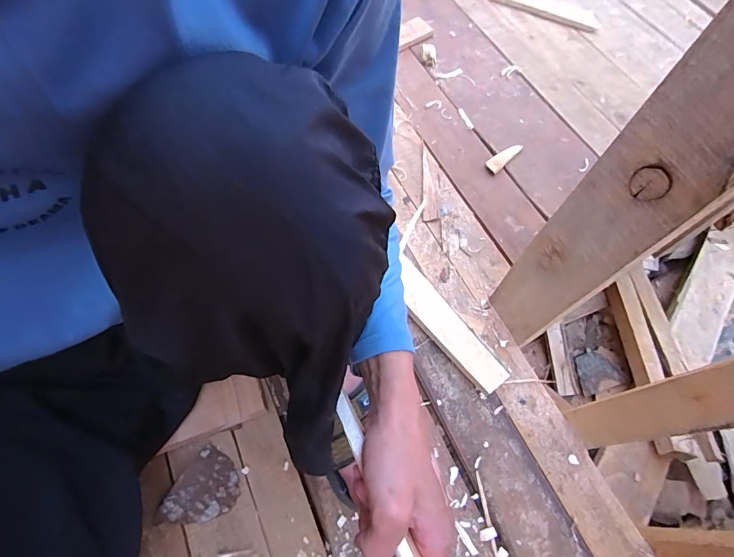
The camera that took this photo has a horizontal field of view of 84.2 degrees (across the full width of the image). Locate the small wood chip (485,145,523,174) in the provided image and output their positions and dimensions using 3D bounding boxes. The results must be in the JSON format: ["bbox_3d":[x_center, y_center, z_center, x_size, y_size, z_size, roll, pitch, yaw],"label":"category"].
[{"bbox_3d":[0.268,-0.238,0.796,0.088,0.007,0.030,-41,66,-16],"label":"small wood chip"}]

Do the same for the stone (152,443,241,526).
[{"bbox_3d":[-0.205,0.272,0.512,0.073,0.013,0.096,30,65,12],"label":"stone"}]

